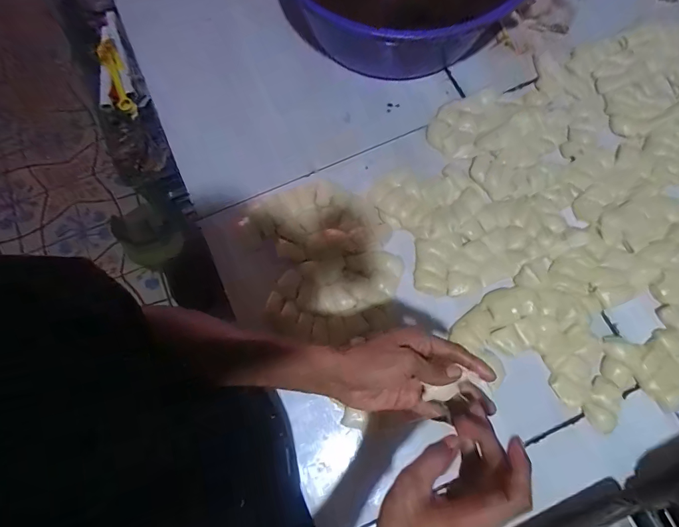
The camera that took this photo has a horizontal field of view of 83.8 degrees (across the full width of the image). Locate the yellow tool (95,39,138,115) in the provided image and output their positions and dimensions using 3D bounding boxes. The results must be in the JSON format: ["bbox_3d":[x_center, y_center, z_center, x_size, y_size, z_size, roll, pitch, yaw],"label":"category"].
[{"bbox_3d":[-0.523,-0.438,0.881,0.049,0.034,0.349,-30,58,-6],"label":"yellow tool"}]

